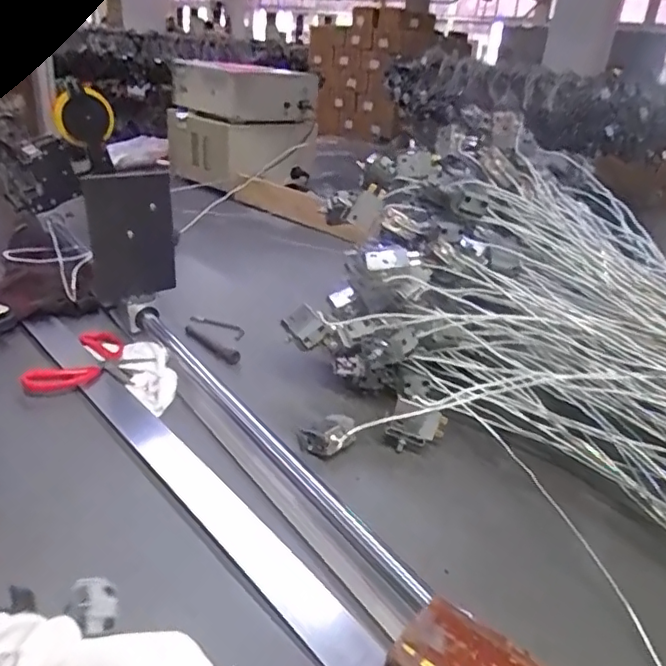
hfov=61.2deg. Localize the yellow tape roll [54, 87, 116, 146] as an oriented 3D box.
[{"bbox_3d":[-0.431,-0.376,0.981,0.098,0.087,0.029,-19,36,-38],"label":"yellow tape roll"}]

